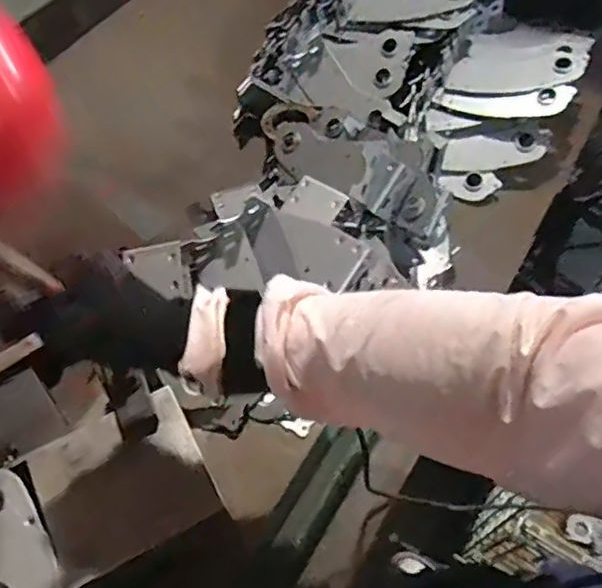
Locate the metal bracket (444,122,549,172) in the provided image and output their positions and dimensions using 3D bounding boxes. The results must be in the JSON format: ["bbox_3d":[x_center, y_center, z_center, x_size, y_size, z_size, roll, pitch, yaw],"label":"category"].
[{"bbox_3d":[0.267,-0.199,0.813,0.141,0.021,0.058,-8,94,10],"label":"metal bracket"}]

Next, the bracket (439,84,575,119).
[{"bbox_3d":[0.275,-0.259,0.807,0.172,0.032,0.027,6,59,19],"label":"bracket"}]

